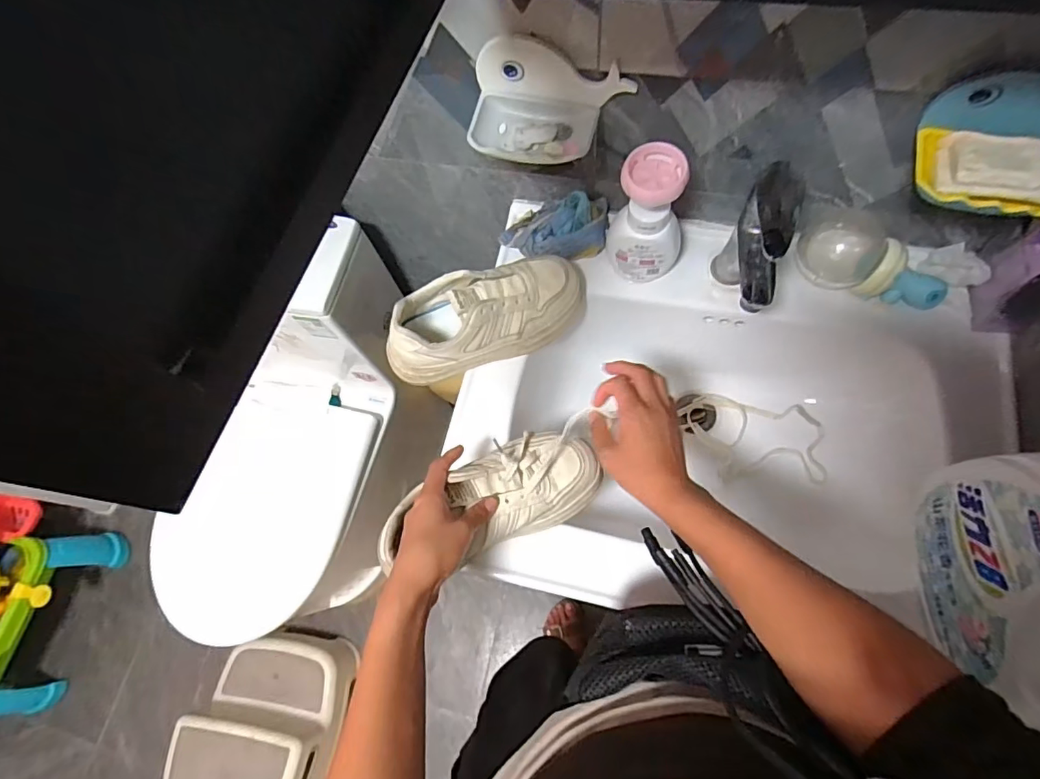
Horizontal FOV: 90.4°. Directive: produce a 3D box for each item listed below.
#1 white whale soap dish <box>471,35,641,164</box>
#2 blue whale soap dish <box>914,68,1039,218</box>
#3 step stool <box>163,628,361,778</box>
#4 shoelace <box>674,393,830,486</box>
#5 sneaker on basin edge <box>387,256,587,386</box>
[{"bbox_3d":[0.026,-0.284,0.519,0.163,0.073,0.082,9,70,9],"label":"white whale soap dish"},{"bbox_3d":[0.435,-0.206,0.443,0.155,0.065,0.086,14,71,11],"label":"blue whale soap dish"},{"bbox_3d":[-0.541,0.707,1.103,0.258,0.199,0.335,5,70,8],"label":"step stool"},{"bbox_3d":[0.315,0.063,0.704,0.173,0.041,0.122,4,69,4],"label":"shoelace"},{"bbox_3d":[-0.034,-0.087,0.599,0.248,0.091,0.086,-25,68,-4],"label":"sneaker on basin edge"}]

